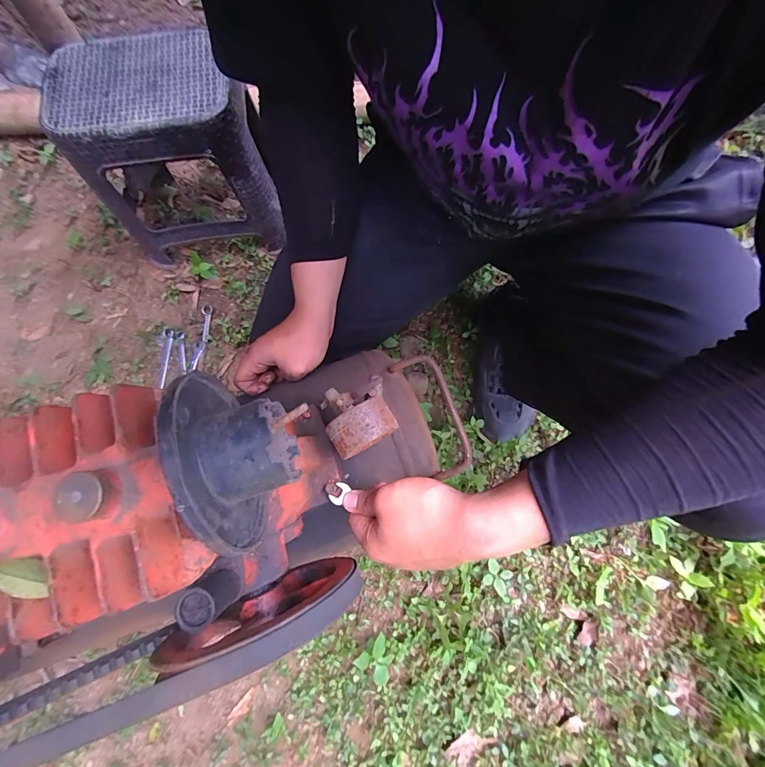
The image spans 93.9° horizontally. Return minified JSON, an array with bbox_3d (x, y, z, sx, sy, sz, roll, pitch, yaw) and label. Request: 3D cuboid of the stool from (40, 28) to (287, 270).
[{"bbox_3d":[-0.374,-0.411,0.673,0.310,0.299,0.191,-10,73,-2],"label":"stool"}]

